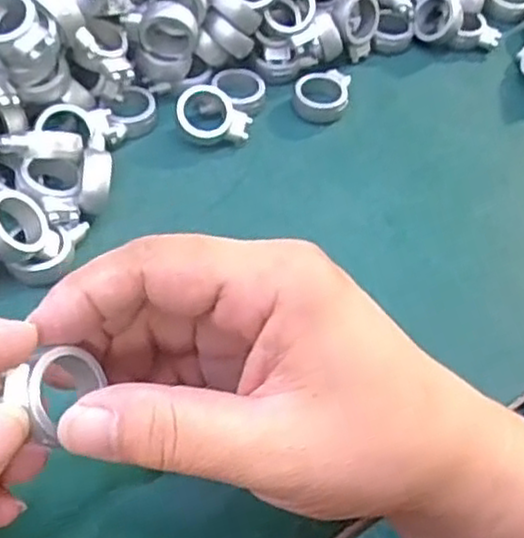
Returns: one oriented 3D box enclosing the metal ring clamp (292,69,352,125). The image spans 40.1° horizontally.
[{"bbox_3d":[0.029,-0.084,0.345,0.026,0.010,0.028,11,54,2],"label":"metal ring clamp"}]

